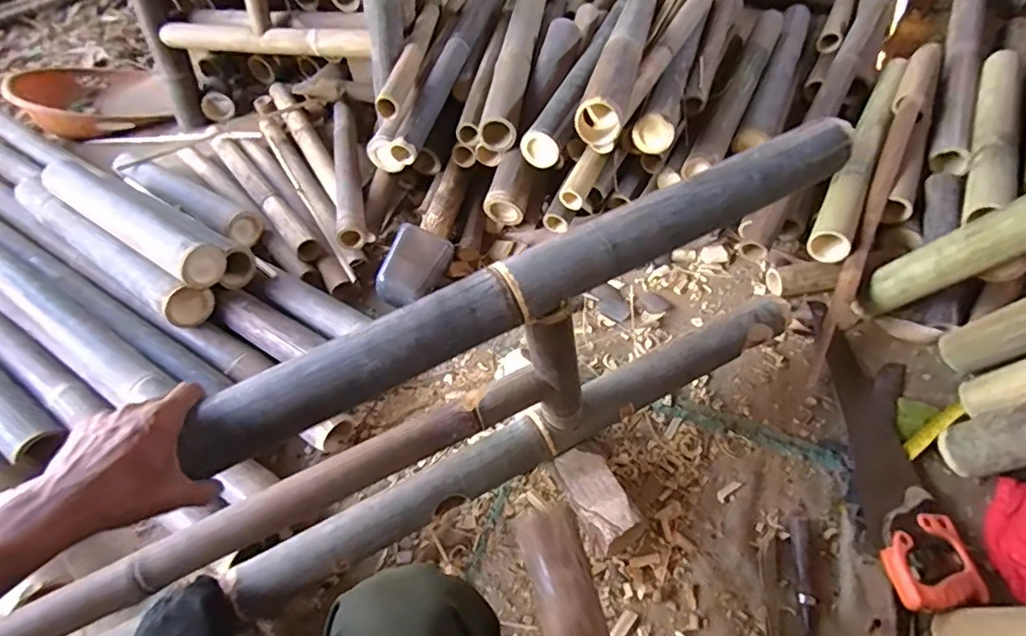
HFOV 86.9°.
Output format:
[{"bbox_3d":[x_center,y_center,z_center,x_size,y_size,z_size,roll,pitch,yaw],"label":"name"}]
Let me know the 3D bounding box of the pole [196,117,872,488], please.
[{"bbox_3d":[0.040,-0.041,0.554,0.729,0.060,0.054,-26,54,-11],"label":"pole"}]

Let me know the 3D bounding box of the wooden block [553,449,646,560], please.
[{"bbox_3d":[0.116,0.252,0.752,0.080,0.062,0.138,-22,53,-13],"label":"wooden block"}]

